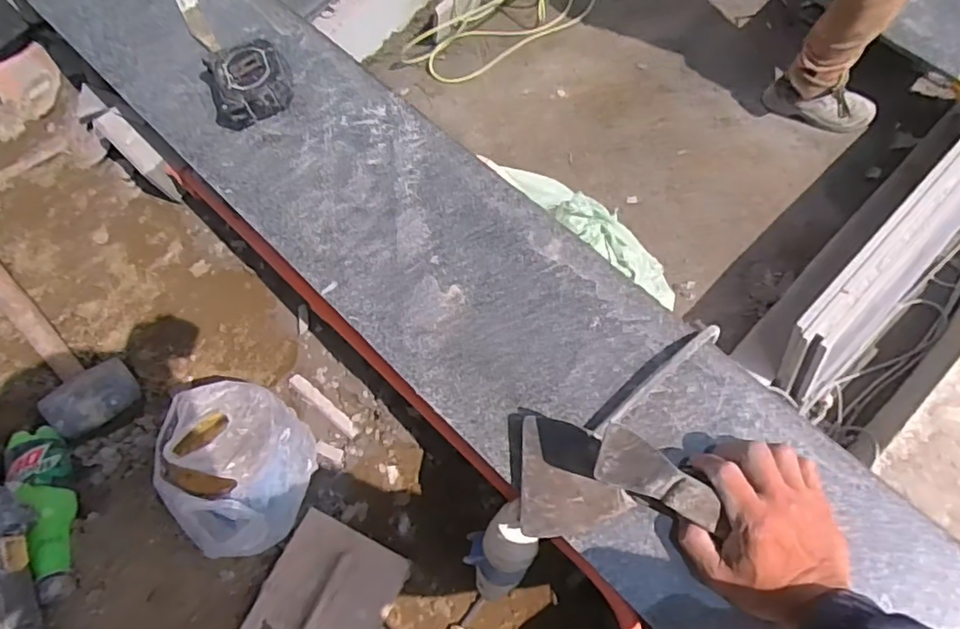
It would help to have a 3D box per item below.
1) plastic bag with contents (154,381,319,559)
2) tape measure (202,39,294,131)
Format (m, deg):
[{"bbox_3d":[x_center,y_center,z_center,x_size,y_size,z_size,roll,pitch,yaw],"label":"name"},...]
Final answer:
[{"bbox_3d":[-0.251,0.159,0.598,0.129,0.104,0.164,25,75,13],"label":"plastic bag with contents"},{"bbox_3d":[-0.255,-0.255,0.635,0.094,0.047,0.096,-20,70,-1],"label":"tape measure"}]

